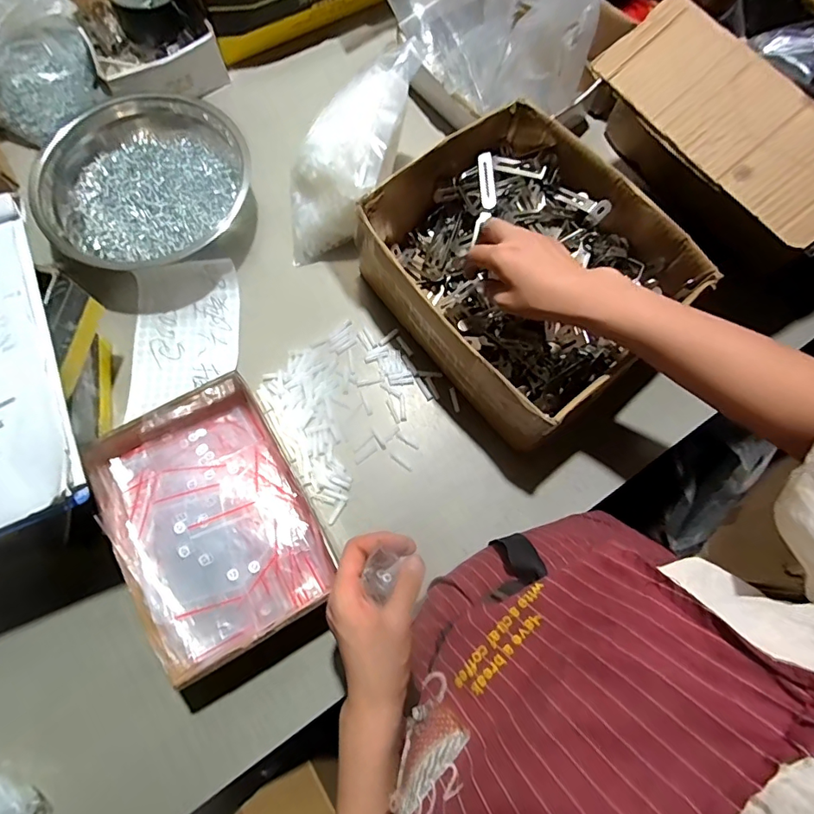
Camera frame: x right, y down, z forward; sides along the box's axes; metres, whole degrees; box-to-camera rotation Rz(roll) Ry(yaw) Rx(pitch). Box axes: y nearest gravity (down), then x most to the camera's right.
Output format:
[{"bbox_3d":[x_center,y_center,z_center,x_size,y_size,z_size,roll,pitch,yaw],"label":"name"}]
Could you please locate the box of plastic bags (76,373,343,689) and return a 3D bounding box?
[{"bbox_3d":[-0.195,0.112,0.497,0.169,0.072,0.248,-30,77,-9],"label":"box of plastic bags"}]

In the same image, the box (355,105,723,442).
[{"bbox_3d":[0.126,-0.159,0.559,0.263,0.123,0.307,-38,78,-11],"label":"box"}]

